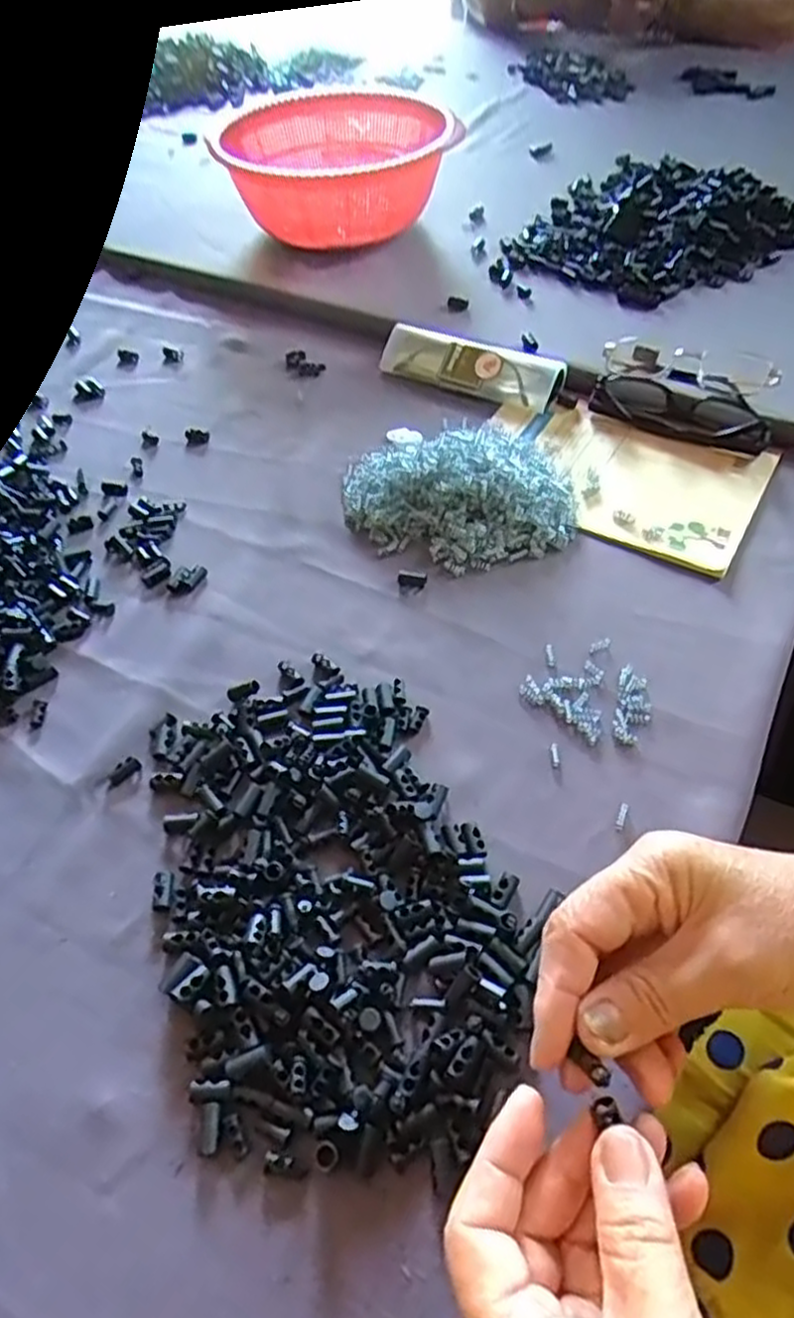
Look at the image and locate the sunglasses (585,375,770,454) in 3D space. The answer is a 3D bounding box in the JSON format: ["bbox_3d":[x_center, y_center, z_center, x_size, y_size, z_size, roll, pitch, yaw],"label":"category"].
[{"bbox_3d":[0.209,-0.184,0.553,0.125,0.030,0.029,17,56,17],"label":"sunglasses"}]

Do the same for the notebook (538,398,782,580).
[{"bbox_3d":[0.173,-0.128,0.530,0.157,0.007,0.127,24,58,21],"label":"notebook"}]

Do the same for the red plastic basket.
[{"bbox_3d":[-0.067,-0.505,0.770,0.219,0.095,0.236,-17,53,-9],"label":"red plastic basket"}]

